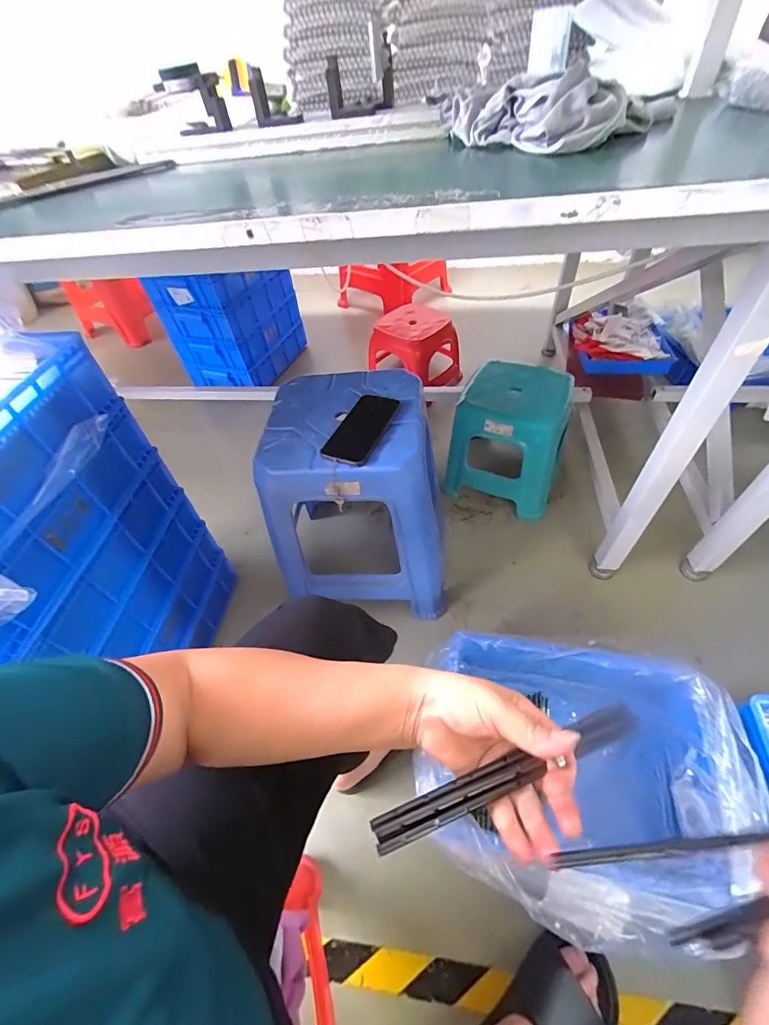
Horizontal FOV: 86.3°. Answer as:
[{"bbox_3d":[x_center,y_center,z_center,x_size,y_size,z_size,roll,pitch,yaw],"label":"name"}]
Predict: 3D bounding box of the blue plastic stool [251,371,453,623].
[{"bbox_3d":[-0.045,-0.033,0.826,0.304,0.376,0.316,-4,51,3],"label":"blue plastic stool"}]

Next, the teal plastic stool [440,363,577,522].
[{"bbox_3d":[0.296,-0.177,1.016,0.254,0.264,0.253,11,53,15],"label":"teal plastic stool"}]

